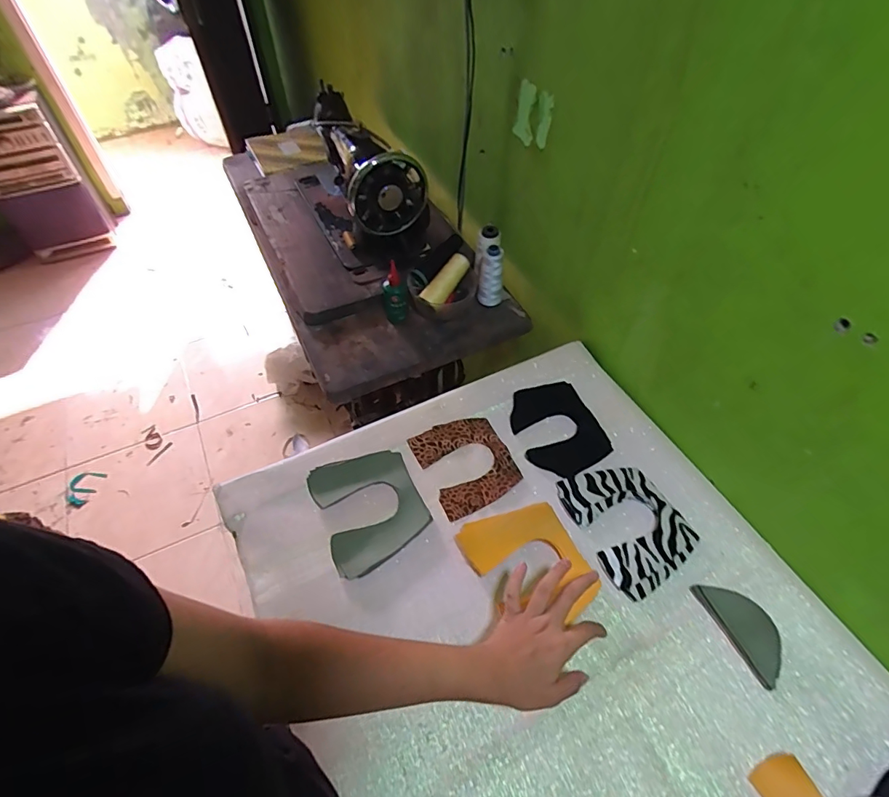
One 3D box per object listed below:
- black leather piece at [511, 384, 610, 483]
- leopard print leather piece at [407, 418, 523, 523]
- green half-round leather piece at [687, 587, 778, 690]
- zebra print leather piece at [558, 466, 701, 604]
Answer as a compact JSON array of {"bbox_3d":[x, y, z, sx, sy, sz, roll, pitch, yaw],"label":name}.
[{"bbox_3d":[0.166,0.043,0.717,0.118,0.009,0.151,-22,58,-11],"label":"black leather piece"},{"bbox_3d":[0.032,0.091,0.685,0.120,0.007,0.137,-23,60,-15],"label":"leopard print leather piece"},{"bbox_3d":[0.342,0.257,0.547,0.056,0.009,0.111,-22,55,-14],"label":"green half-round leather piece"},{"bbox_3d":[0.239,0.158,0.622,0.125,0.008,0.163,-20,55,-13],"label":"zebra print leather piece"}]

